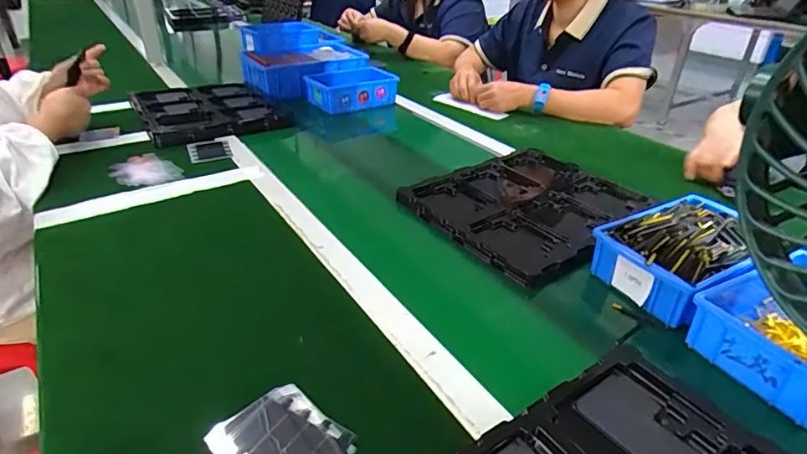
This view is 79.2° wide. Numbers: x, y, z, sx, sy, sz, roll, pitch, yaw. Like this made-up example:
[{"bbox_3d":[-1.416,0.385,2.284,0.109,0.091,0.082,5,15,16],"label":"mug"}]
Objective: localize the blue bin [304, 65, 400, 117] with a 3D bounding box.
[{"bbox_3d":[-0.132,-0.332,1.188,0.205,0.069,0.141,-16,35,-25],"label":"blue bin"}]

